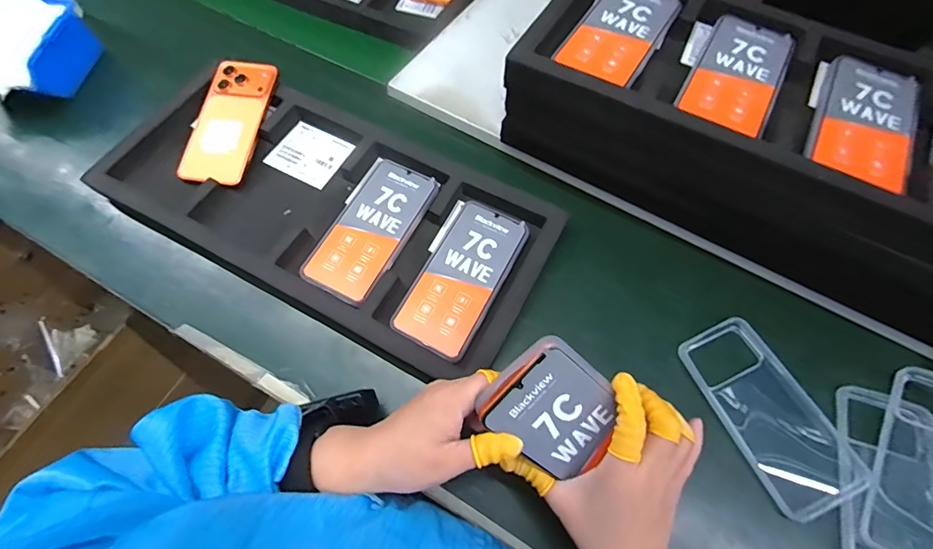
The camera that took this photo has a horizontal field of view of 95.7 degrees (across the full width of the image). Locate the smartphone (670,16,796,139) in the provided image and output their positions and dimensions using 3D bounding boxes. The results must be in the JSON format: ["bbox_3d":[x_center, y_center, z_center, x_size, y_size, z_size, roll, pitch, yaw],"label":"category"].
[{"bbox_3d":[0.261,-0.195,0.405,0.077,0.006,0.161,29,66,11],"label":"smartphone"}]

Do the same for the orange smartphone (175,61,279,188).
[{"bbox_3d":[-0.282,-0.182,0.499,0.078,0.012,0.167,9,73,4],"label":"orange smartphone"}]

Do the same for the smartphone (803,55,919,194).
[{"bbox_3d":[0.359,-0.139,0.380,0.075,0.011,0.164,29,66,11],"label":"smartphone"}]

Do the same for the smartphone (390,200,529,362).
[{"bbox_3d":[-0.003,-0.001,0.429,0.078,0.010,0.164,27,66,10],"label":"smartphone"}]

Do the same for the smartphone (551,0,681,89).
[{"bbox_3d":[0.157,-0.250,0.428,0.080,0.009,0.160,30,66,12],"label":"smartphone"}]

